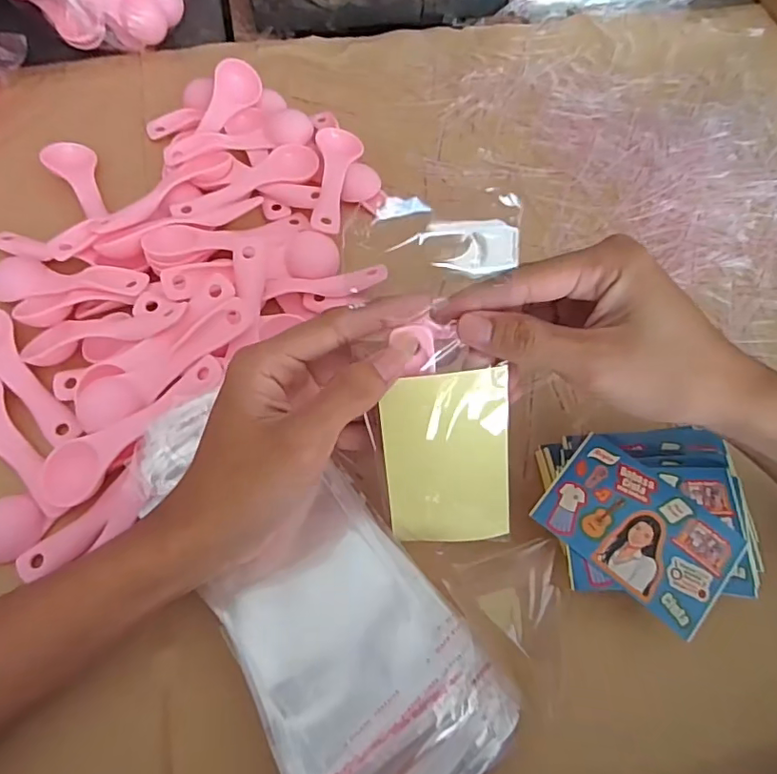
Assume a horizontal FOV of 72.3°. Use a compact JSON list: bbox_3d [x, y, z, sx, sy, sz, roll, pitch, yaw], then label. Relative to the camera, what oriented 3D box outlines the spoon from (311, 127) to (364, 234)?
[{"bbox_3d":[-0.036,-0.149,0.384,0.033,0.018,0.110,-1,64,-2],"label":"spoon"}]

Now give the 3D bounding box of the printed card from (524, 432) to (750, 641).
[{"bbox_3d":[0.128,0.072,0.271,0.090,0.004,0.060,38,74,16],"label":"printed card"}]

